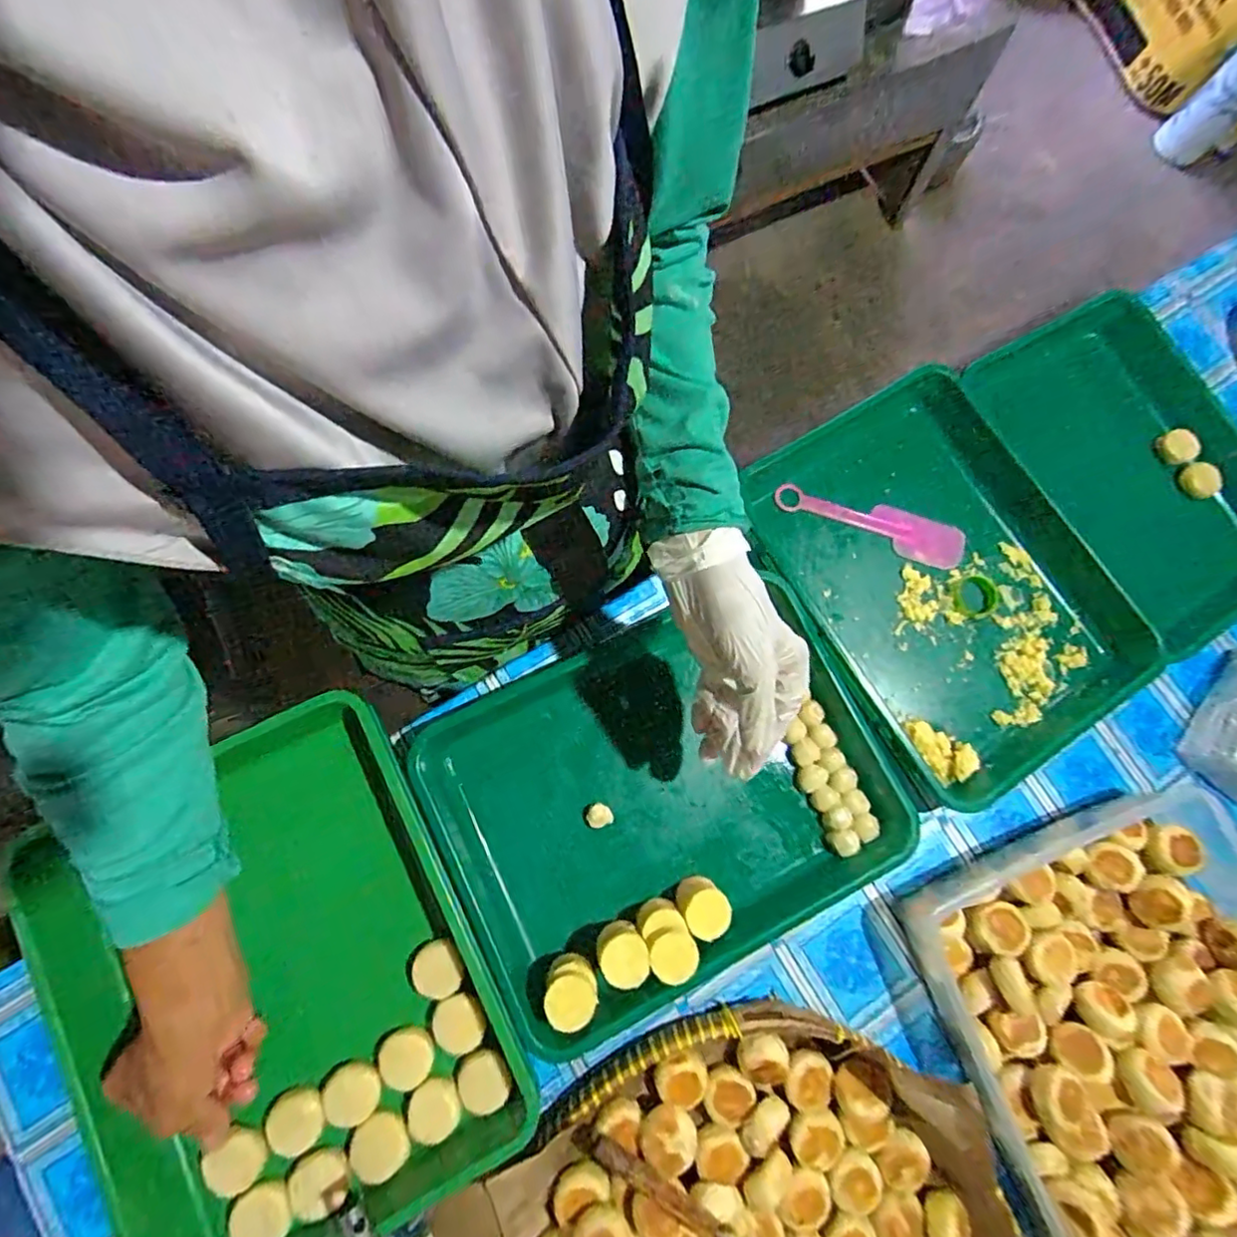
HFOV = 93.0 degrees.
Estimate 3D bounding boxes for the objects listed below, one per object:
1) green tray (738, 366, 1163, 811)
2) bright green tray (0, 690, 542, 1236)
[{"bbox_3d":[0.303,-0.038,0.566,0.277,0.044,0.378,-24,81,-9],"label":"green tray"},{"bbox_3d":[-0.246,0.271,0.432,0.269,0.073,0.356,-25,82,-16],"label":"bright green tray"}]

